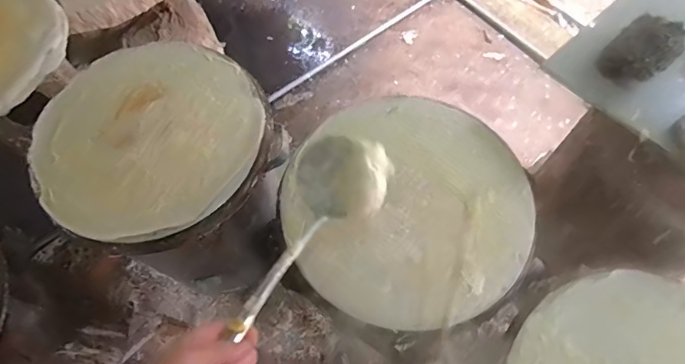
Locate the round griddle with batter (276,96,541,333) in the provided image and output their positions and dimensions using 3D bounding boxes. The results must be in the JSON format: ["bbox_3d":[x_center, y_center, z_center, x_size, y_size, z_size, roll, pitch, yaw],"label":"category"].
[{"bbox_3d":[0.102,0.032,0.695,0.383,0.042,0.370,-1,66,3],"label":"round griddle with batter"}]

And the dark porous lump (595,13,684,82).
[{"bbox_3d":[0.454,-0.200,0.667,0.113,0.046,0.084,-42,70,-16],"label":"dark porous lump"}]

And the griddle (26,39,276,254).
[{"bbox_3d":[-0.333,-0.078,0.777,0.394,0.040,0.380,-1,66,3],"label":"griddle"}]

